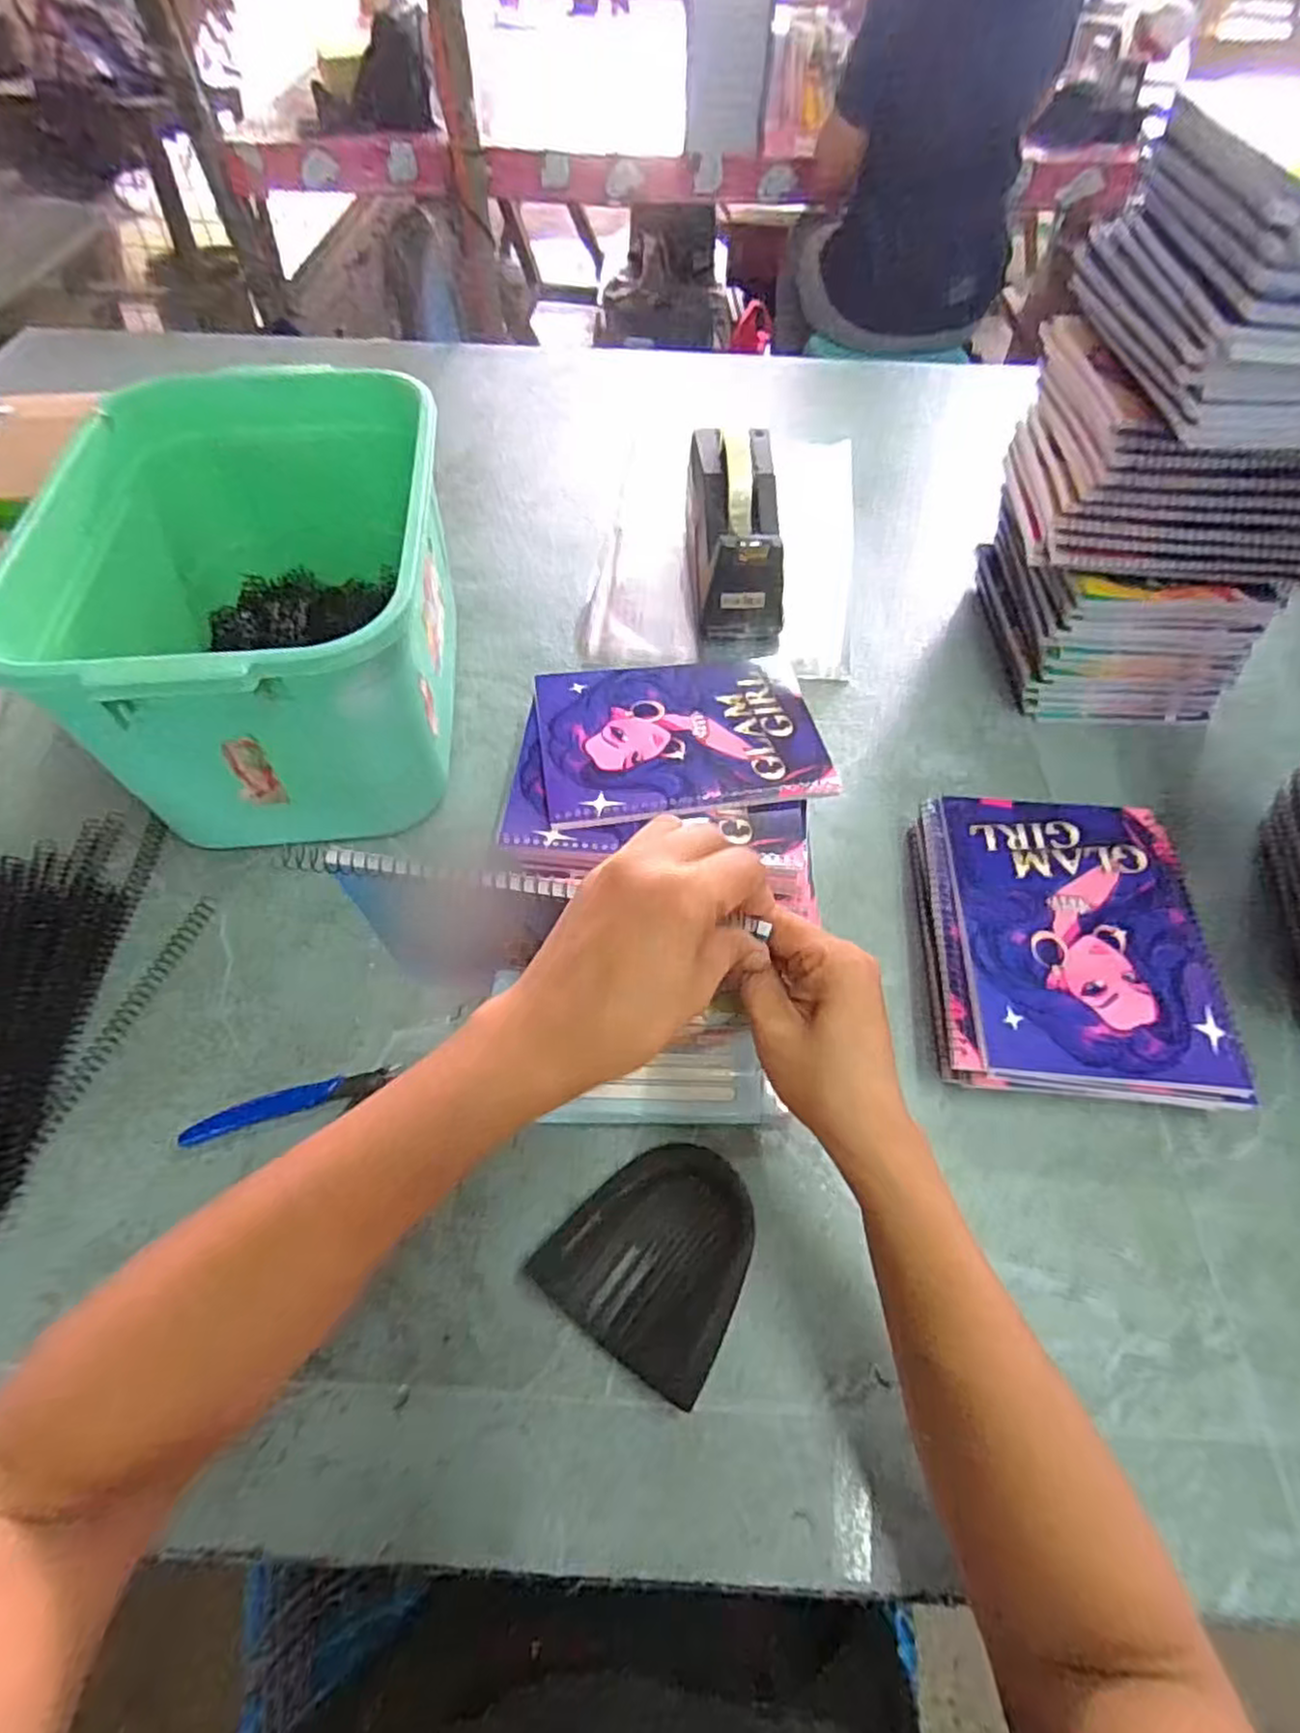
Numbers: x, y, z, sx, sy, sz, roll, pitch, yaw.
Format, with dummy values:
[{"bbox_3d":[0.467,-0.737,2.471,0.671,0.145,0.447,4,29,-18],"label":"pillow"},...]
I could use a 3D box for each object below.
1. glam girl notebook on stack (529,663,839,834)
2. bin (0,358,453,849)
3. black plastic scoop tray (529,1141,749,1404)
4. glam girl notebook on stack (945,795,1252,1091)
[{"bbox_3d":[0.022,-0.095,0.521,0.194,0.008,0.141,-7,58,-6],"label":"glam girl notebook on stack"},{"bbox_3d":[-0.267,-0.173,0.539,0.241,0.191,0.306,-5,57,-4],"label":"bin"},{"bbox_3d":[0.005,0.202,0.389,0.098,0.023,0.102,30,62,17],"label":"black plastic scoop tray"},{"bbox_3d":[0.269,0.038,0.456,0.144,0.010,0.191,5,57,2],"label":"glam girl notebook on stack"}]

